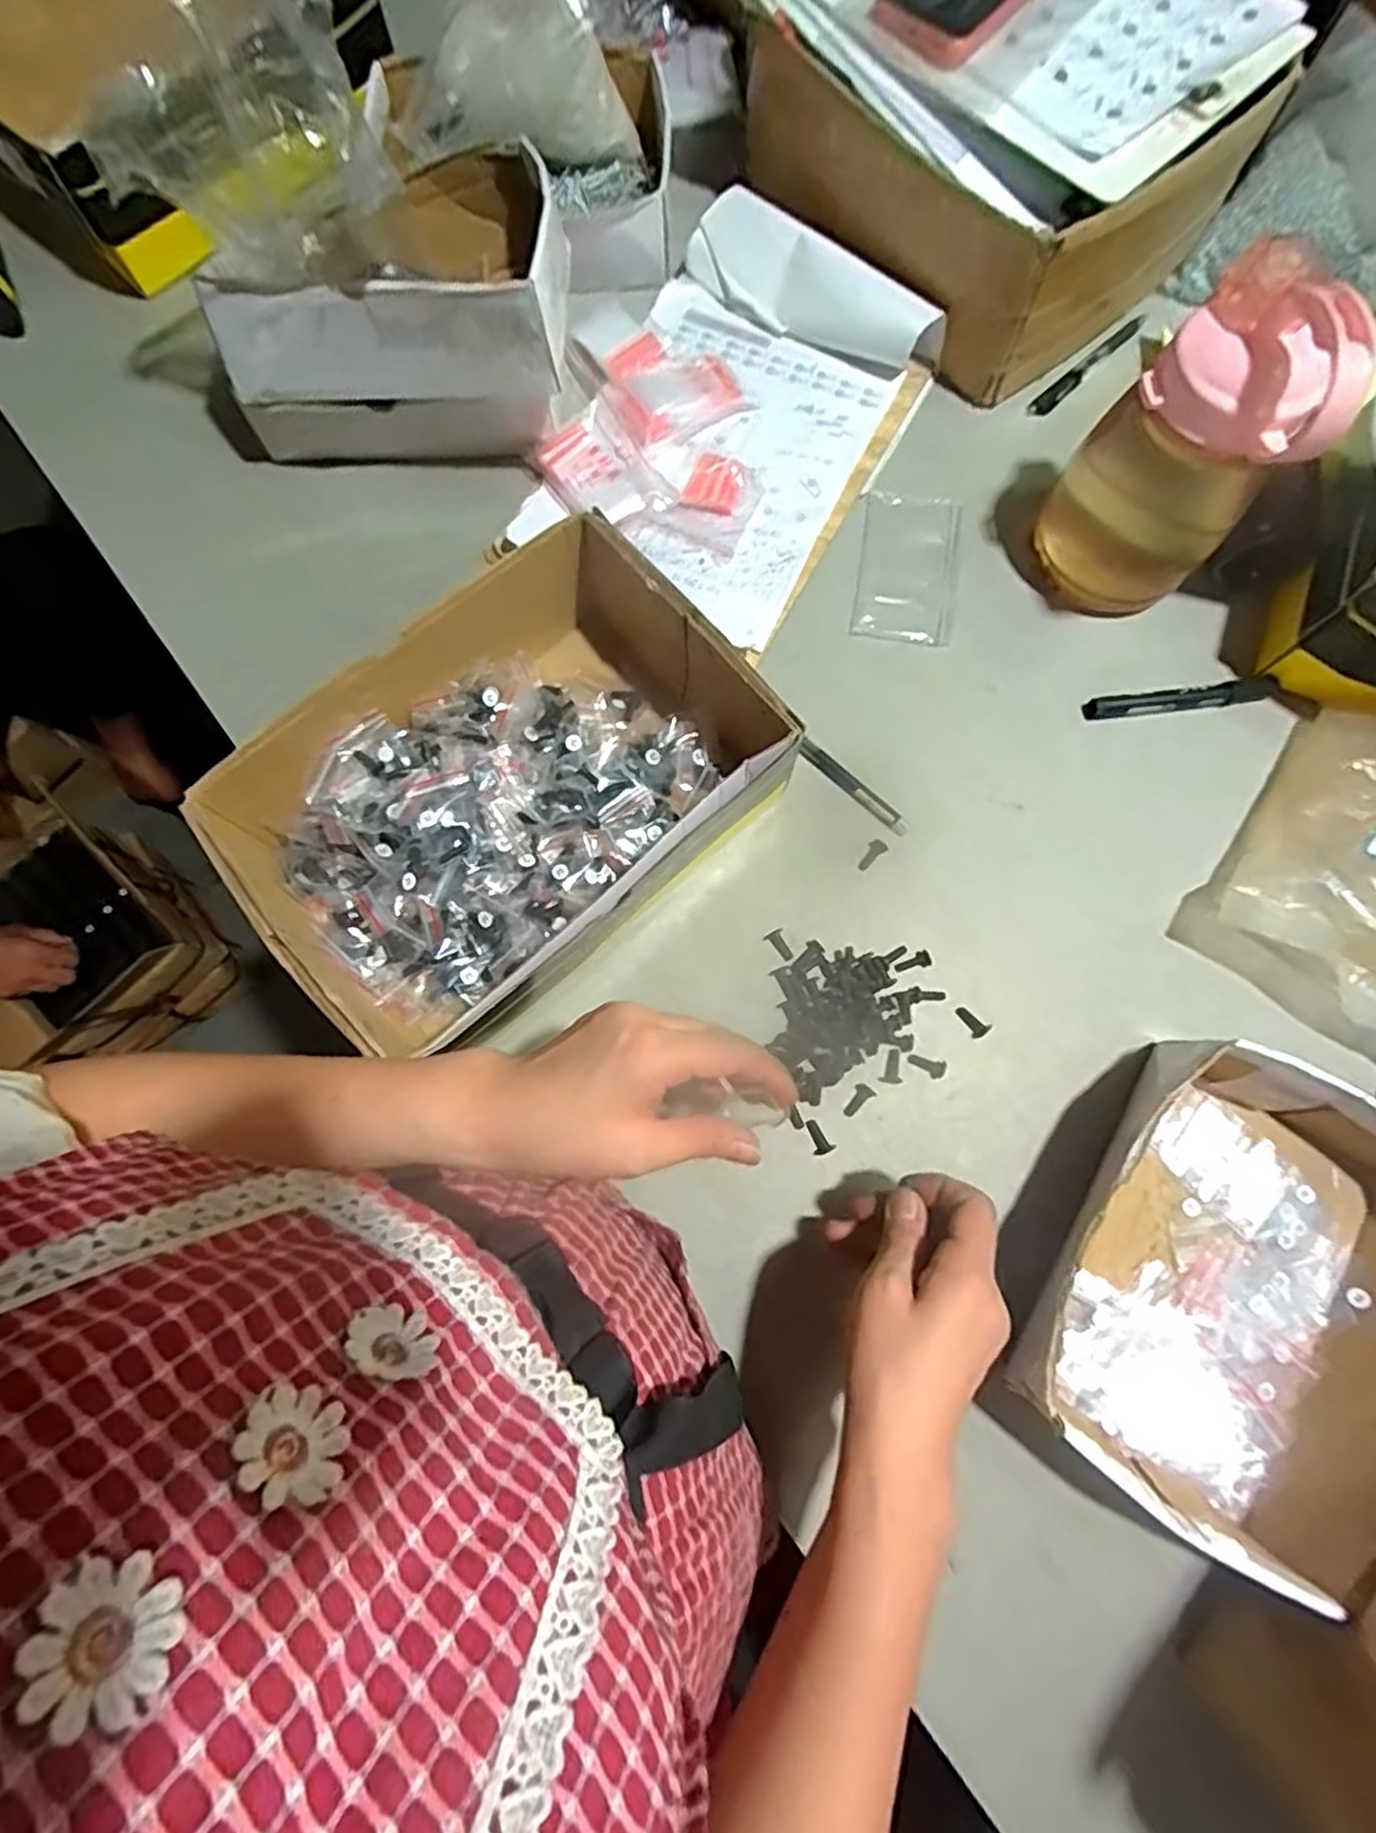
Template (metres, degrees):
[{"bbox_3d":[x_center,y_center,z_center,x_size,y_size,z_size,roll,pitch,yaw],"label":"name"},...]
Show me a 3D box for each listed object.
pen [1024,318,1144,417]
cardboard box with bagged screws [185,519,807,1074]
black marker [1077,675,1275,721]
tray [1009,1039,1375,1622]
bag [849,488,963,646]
[{"bbox_3d":[0.329,-0.452,0.595,0.130,0.009,0.016,-40,79,-8],"label":"pen"},{"bbox_3d":[-0.112,-0.070,0.461,0.303,0.109,0.212,-41,79,-8],"label":"cardboard box with bagged screws"},{"bbox_3d":[0.355,-0.157,0.524,0.134,0.014,0.016,-7,76,-1],"label":"black marker"},{"bbox_3d":[0.317,0.214,0.418,0.201,0.061,0.251,30,79,8],"label":"tray"},{"bbox_3d":[0.166,-0.264,0.548,0.073,0.007,0.120,9,77,3],"label":"bag"}]

